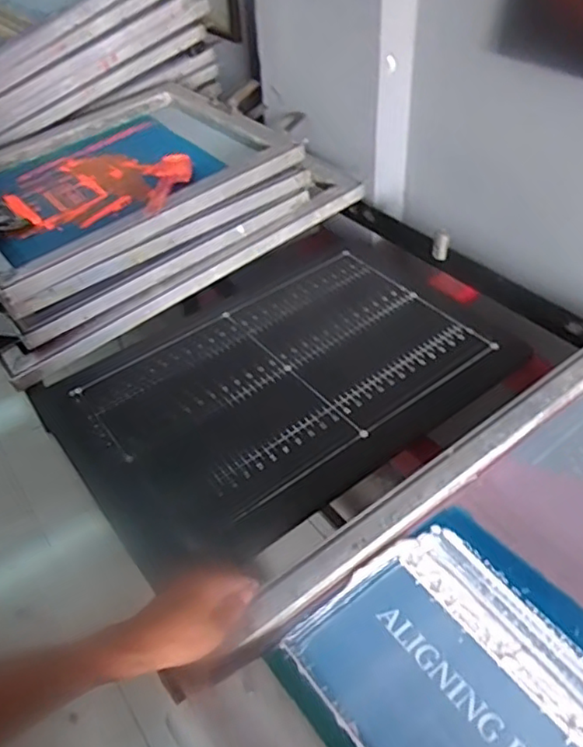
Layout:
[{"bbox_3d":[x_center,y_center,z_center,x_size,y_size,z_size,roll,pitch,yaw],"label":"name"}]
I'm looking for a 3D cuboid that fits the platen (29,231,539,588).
[{"bbox_3d":[0.003,-0.007,0.874,0.631,0.034,0.392,-32,50,-23],"label":"platen"}]

